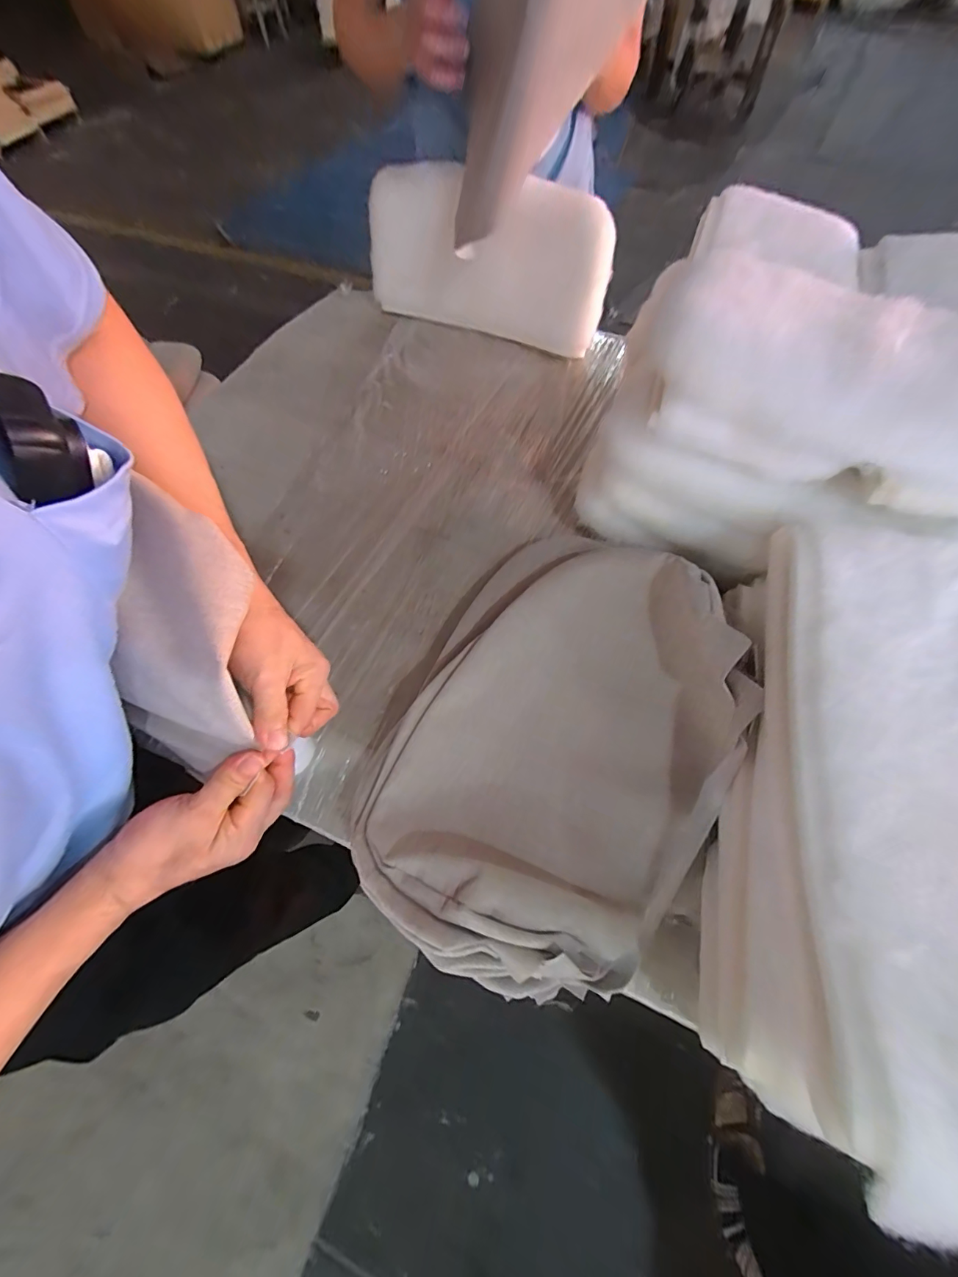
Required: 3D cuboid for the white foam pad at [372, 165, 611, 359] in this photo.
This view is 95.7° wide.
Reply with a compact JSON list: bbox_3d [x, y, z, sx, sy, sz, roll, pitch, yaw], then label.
[{"bbox_3d":[-0.015,-0.706,0.809,0.538,0.217,0.051,32,59,22],"label":"white foam pad"}]

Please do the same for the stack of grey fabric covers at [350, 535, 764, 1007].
[{"bbox_3d":[0.088,0.084,0.465,0.332,0.110,0.480,20,65,12],"label":"stack of grey fabric covers"}]

